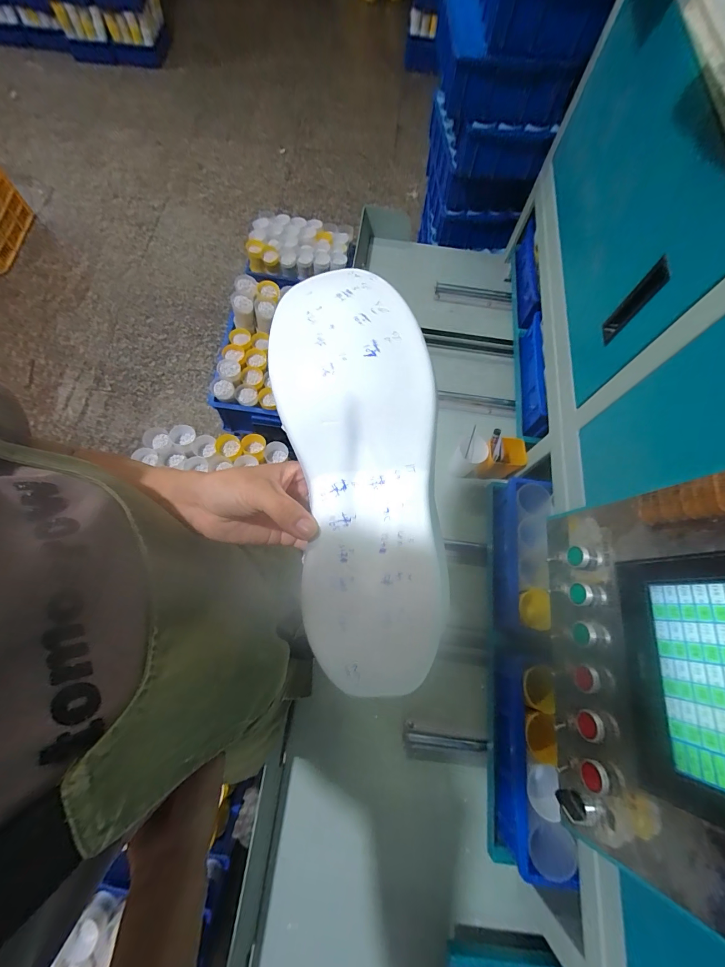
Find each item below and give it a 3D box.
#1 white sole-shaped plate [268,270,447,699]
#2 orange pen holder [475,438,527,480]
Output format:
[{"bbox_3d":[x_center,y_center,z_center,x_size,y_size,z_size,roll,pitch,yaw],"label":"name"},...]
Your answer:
[{"bbox_3d":[-0.001,-0.006,0.253,0.107,0.025,0.298,-6,86,-4],"label":"white sole-shaped plate"},{"bbox_3d":[0.305,-0.053,0.792,0.085,0.122,0.064,15,70,3],"label":"orange pen holder"}]

